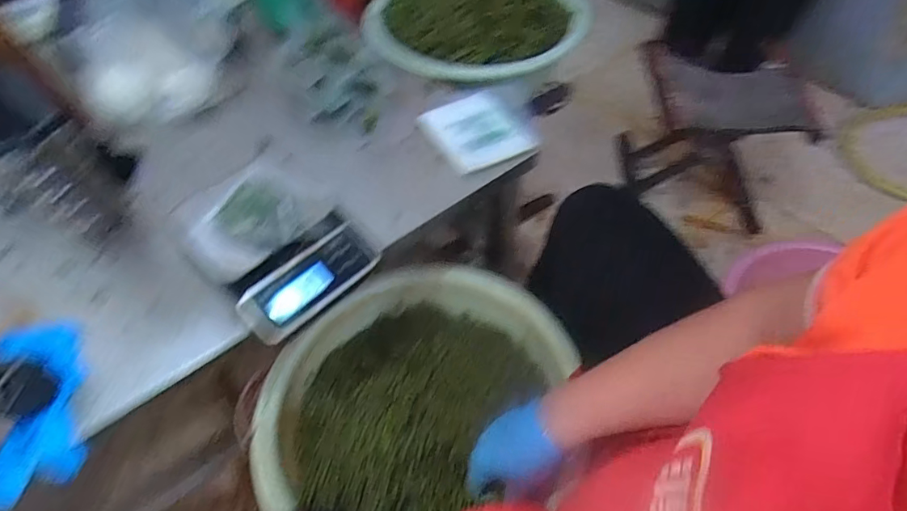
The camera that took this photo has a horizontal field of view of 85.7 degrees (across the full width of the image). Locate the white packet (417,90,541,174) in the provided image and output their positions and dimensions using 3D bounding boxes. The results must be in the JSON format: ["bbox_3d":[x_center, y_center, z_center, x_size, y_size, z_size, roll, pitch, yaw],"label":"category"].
[{"bbox_3d":[0.040,-0.179,0.684,0.133,0.021,0.138,-25,55,-15],"label":"white packet"}]

